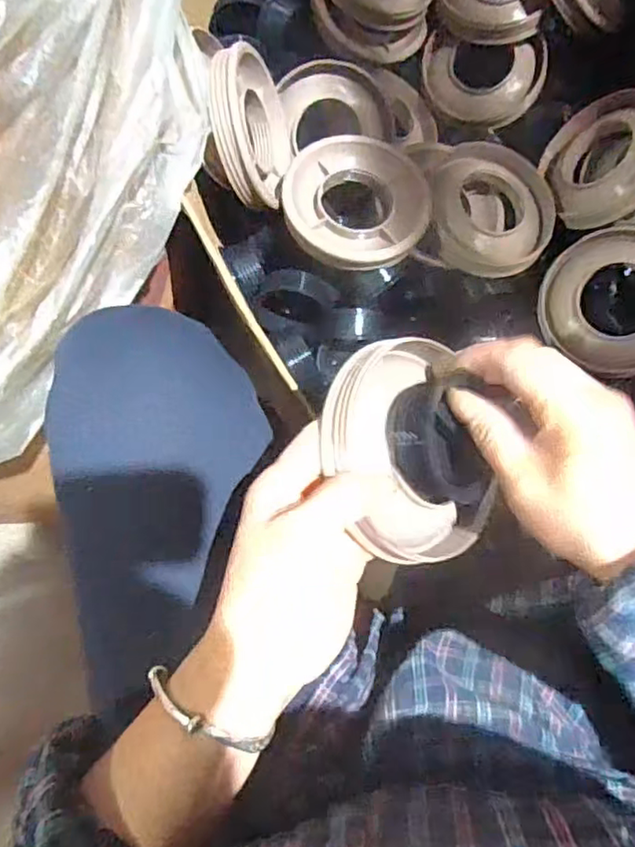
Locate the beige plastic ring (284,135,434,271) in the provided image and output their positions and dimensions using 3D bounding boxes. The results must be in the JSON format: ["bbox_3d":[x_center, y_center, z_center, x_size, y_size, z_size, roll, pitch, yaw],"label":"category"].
[{"bbox_3d":[0.033,-0.196,0.537,0.124,0.030,0.122,0,82,2],"label":"beige plastic ring"}]

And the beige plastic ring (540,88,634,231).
[{"bbox_3d":[0.272,-0.249,0.582,0.027,0.117,0.117,1,52,-40],"label":"beige plastic ring"}]

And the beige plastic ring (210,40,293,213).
[{"bbox_3d":[-0.055,-0.249,0.523,0.025,0.120,0.115,-3,121,19],"label":"beige plastic ring"}]

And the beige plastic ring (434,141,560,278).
[{"bbox_3d":[0.157,-0.195,0.573,0.117,0.030,0.117,1,86,-8],"label":"beige plastic ring"}]

